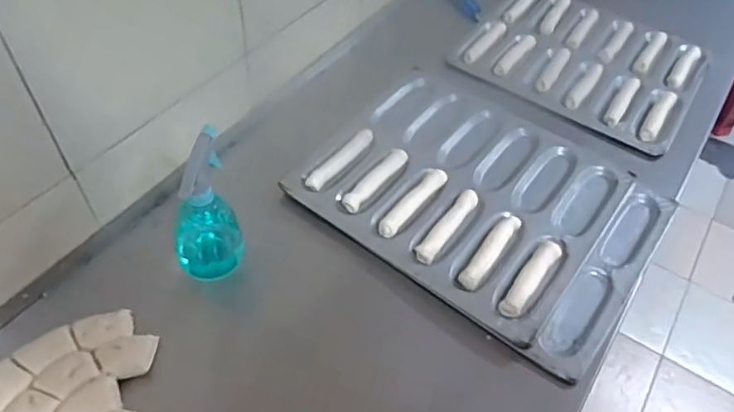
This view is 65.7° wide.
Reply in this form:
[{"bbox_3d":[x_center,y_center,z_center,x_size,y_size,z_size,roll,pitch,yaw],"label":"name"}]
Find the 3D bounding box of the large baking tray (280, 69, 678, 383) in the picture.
[{"bbox_3d":[0.166,-0.023,0.825,0.465,0.022,0.352,33,57,19],"label":"large baking tray"}]

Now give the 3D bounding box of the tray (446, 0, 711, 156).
[{"bbox_3d":[0.400,-0.280,1.060,0.399,0.034,0.332,30,57,18],"label":"tray"}]

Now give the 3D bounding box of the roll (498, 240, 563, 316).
[{"bbox_3d":[0.211,0.091,0.726,0.029,0.020,0.124,33,57,19],"label":"roll"}]

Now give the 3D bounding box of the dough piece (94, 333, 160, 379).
[{"bbox_3d":[-0.280,0.170,0.657,0.065,0.006,0.053,8,53,2],"label":"dough piece"}]

